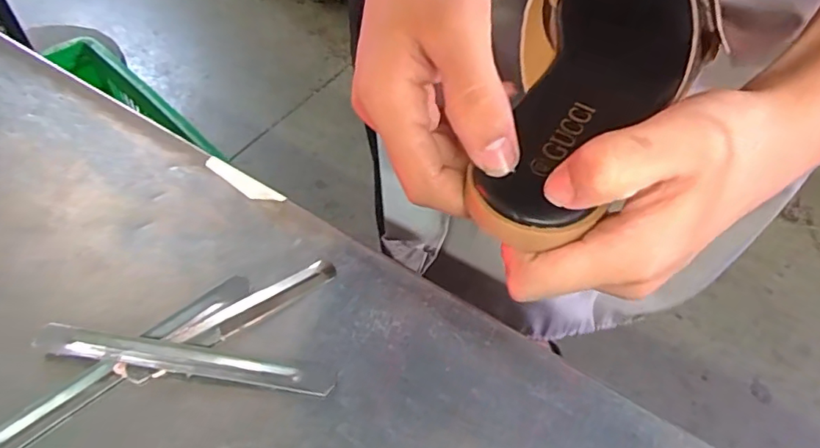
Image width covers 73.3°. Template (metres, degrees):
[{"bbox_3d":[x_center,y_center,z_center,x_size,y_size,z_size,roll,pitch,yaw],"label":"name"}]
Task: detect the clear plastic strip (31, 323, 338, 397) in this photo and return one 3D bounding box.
[{"bbox_3d":[-0.087,0.051,0.212,0.115,0.006,0.012,8,52,3],"label":"clear plastic strip"}]

